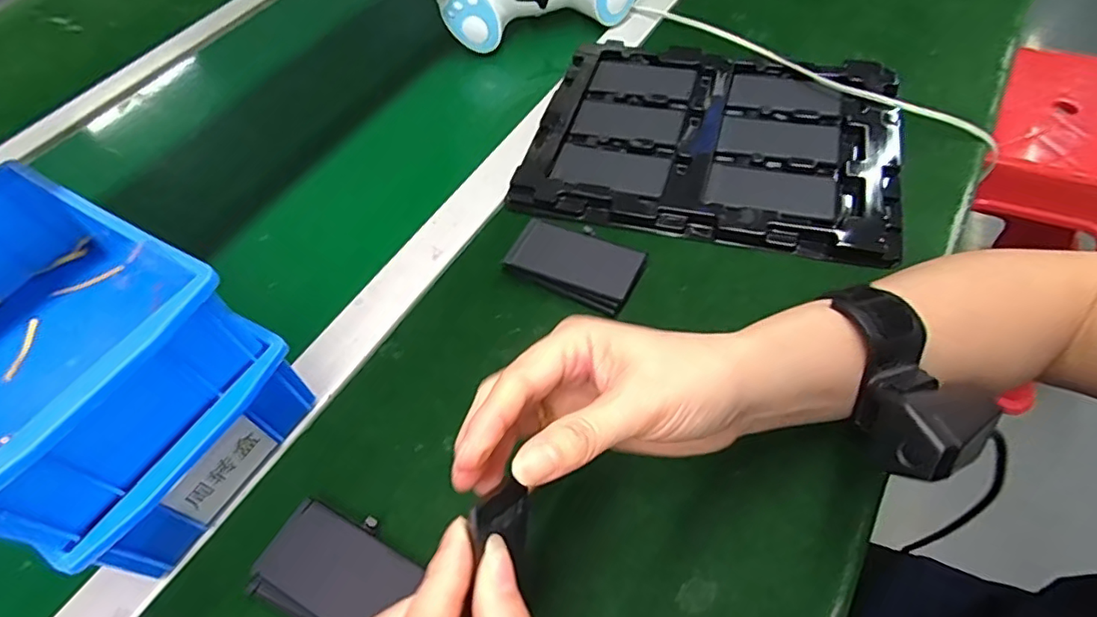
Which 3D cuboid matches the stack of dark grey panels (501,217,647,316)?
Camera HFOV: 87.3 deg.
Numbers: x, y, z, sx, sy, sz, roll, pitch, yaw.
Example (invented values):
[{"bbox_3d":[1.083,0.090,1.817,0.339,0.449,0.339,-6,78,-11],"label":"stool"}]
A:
[{"bbox_3d":[0.019,-0.032,0.393,0.086,0.017,0.050,23,60,21],"label":"stack of dark grey panels"}]

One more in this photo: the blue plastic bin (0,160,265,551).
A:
[{"bbox_3d":[-0.265,0.012,0.291,0.202,0.064,0.130,24,61,21],"label":"blue plastic bin"}]

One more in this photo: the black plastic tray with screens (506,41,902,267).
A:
[{"bbox_3d":[0.129,-0.140,0.462,0.270,0.016,0.218,11,53,15],"label":"black plastic tray with screens"}]

